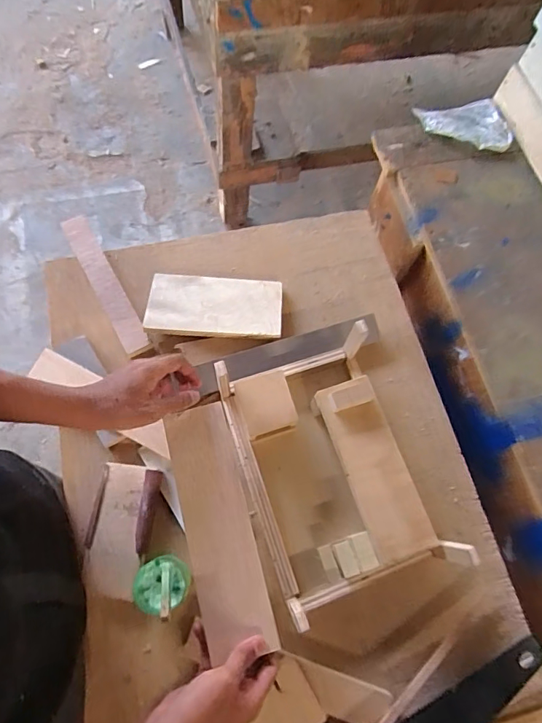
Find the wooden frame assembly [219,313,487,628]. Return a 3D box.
[{"bbox_3d":[0.067,0.129,0.567,0.193,0.093,0.300,-18,70,-10],"label":"wooden frame assembly"}]

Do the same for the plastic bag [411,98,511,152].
[{"bbox_3d":[0.355,-0.434,0.834,0.152,0.017,0.129,-7,68,-6],"label":"plastic bag"}]

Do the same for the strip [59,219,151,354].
[{"bbox_3d":[-0.250,-0.120,0.681,0.040,0.016,0.245,-28,72,-14],"label":"strip"}]

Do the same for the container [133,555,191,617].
[{"bbox_3d":[-0.128,0.263,0.537,0.063,0.039,0.058,1,68,-3],"label":"container"}]

